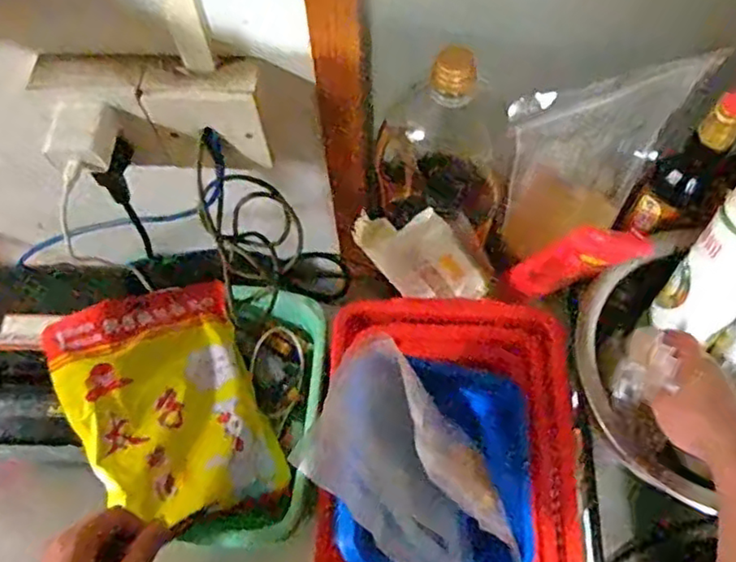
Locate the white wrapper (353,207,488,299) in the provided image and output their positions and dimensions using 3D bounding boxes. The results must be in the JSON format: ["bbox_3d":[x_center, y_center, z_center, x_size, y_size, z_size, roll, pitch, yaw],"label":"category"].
[{"bbox_3d":[0.053,-0.020,0.610,0.123,0.111,0.034,4,64,4],"label":"white wrapper"}]

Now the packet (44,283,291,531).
[{"bbox_3d":[-0.189,0.116,0.605,0.170,0.015,0.227,-12,68,-30],"label":"packet"}]

